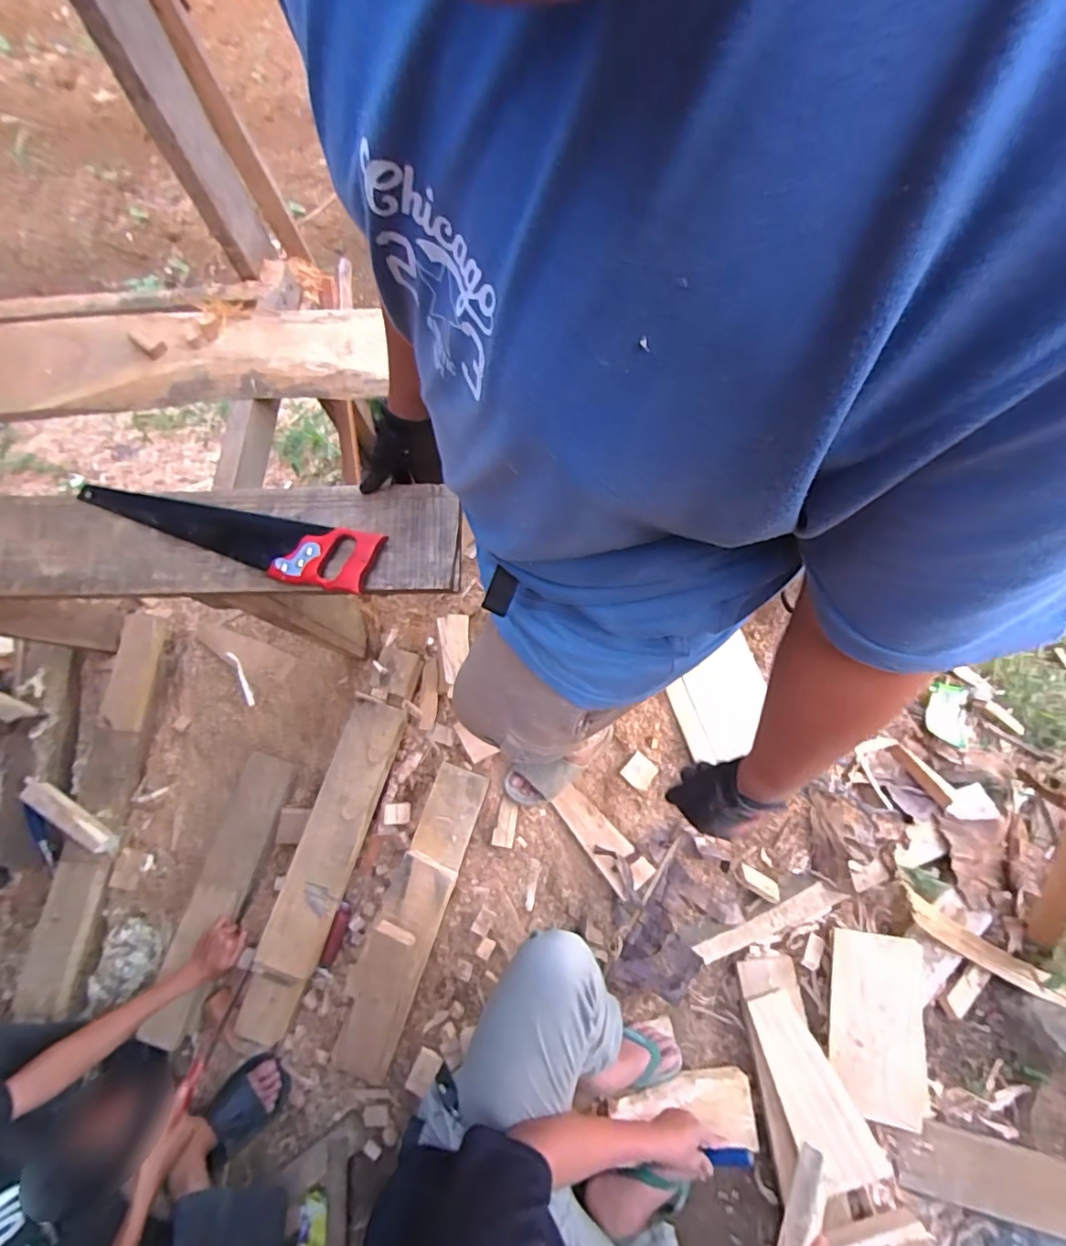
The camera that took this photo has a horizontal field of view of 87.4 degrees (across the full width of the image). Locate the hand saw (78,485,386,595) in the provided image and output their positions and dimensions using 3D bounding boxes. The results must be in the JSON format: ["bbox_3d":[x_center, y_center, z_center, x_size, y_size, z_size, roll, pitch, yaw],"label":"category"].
[{"bbox_3d":[-0.439,-0.123,0.780,0.457,0.031,0.091,12,78,4],"label":"hand saw"}]

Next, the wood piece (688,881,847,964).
[{"bbox_3d":[0.531,0.662,1.244,0.384,0.016,0.057,-14,77,-16],"label":"wood piece"}]

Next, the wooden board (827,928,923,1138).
[{"bbox_3d":[0.726,0.837,1.173,0.191,0.033,0.327,14,63,6],"label":"wooden board"}]

